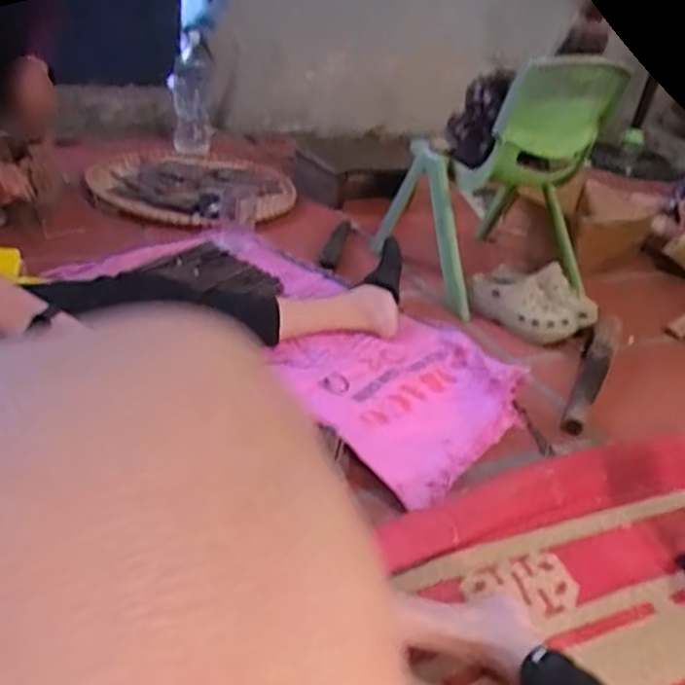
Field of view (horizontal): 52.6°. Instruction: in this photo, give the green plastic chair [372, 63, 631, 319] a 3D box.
[{"bbox_3d":[0.338,-0.355,1.410,0.364,0.432,0.326,-11,35,-31],"label":"green plastic chair"}]

